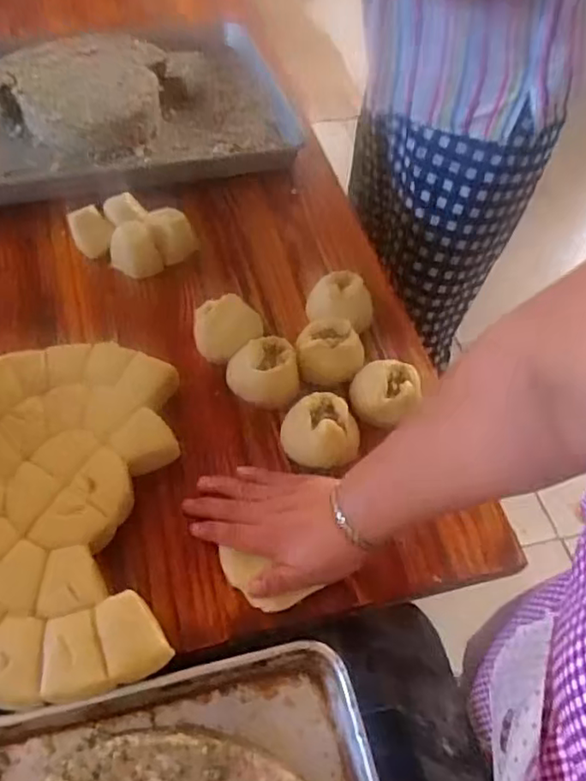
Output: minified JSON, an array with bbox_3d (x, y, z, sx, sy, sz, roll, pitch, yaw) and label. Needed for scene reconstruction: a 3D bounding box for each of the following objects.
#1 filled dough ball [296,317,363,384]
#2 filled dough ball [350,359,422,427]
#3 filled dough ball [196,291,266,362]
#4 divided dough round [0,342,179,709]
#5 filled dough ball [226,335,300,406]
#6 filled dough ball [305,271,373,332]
[{"bbox_3d":[0.040,-0.036,0.665,0.073,0.055,0.069,5,54,-2],"label":"filled dough ball"},{"bbox_3d":[0.096,0.004,0.643,0.071,0.060,0.060,22,55,11],"label":"filled dough ball"},{"bbox_3d":[-0.072,-0.067,0.675,0.071,0.064,0.067,3,54,-4],"label":"filled dough ball"},{"bbox_3d":[-0.232,0.096,0.547,0.246,0.066,0.336,-1,54,-7],"label":"divided dough round"},{"bbox_3d":[-0.031,-0.015,0.643,0.072,0.061,0.059,-14,57,-15],"label":"filled dough ball"},{"bbox_3d":[0.054,-0.092,0.715,0.075,0.074,0.071,3,54,-4],"label":"filled dough ball"}]

